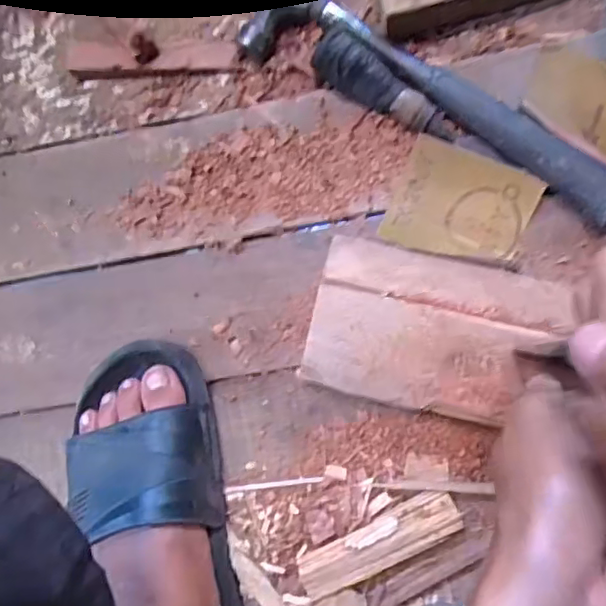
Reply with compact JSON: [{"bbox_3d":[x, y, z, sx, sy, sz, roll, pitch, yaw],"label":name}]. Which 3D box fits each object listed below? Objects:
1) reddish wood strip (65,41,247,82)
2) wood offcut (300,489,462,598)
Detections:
[{"bbox_3d":[-0.122,-0.198,0.475,0.140,0.016,0.031,2,89,6],"label":"reddish wood strip"},{"bbox_3d":[0.057,0.181,0.443,0.127,0.012,0.036,-28,86,4],"label":"wood offcut"}]

